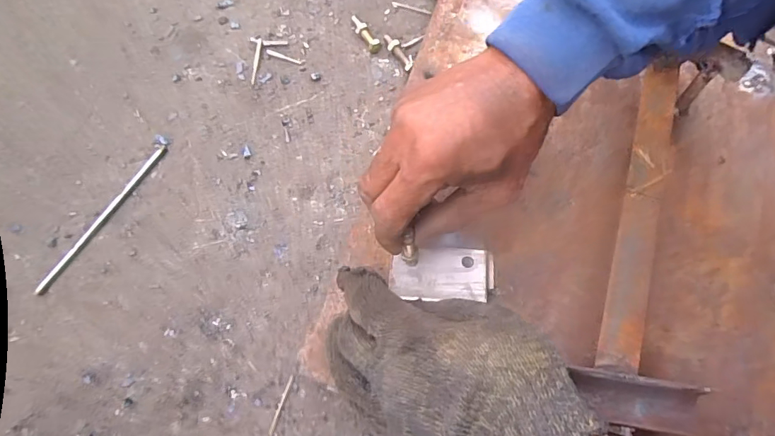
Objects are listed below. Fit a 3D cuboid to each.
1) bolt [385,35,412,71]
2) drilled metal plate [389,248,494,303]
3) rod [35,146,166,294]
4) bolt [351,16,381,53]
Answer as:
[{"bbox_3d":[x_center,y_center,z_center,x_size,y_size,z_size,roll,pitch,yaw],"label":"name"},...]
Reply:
[{"bbox_3d":[0.011,-0.154,0.425,0.013,0.010,0.042,-33,74,-13],"label":"bolt"},{"bbox_3d":[0.038,0.038,0.318,0.070,0.004,0.037,-1,70,-2],"label":"drilled metal plate"},{"bbox_3d":[-0.223,-0.002,0.361,0.008,0.004,0.141,30,72,9],"label":"rod"},{"bbox_3d":[-0.021,-0.176,0.433,0.013,0.012,0.046,-29,73,-12],"label":"bolt"}]

